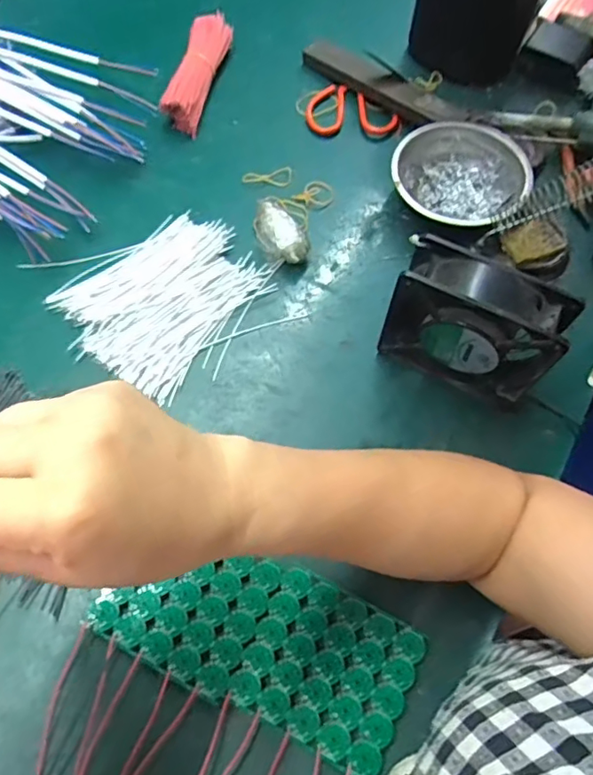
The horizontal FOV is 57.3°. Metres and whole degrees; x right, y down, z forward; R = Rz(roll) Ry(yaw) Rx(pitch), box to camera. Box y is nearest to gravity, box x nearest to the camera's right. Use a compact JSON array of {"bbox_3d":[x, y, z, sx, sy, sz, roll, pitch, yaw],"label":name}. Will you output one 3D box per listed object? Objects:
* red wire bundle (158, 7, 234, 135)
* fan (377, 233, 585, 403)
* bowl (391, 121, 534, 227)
[{"bbox_3d":[-0.105,-0.342,0.587,0.040,0.034,0.154,11,66,3],"label":"red wire bundle"},{"bbox_3d":[0.128,-0.042,0.410,0.115,0.123,0.043,25,67,8],"label":"fan"},{"bbox_3d":[0.153,-0.200,0.527,0.129,0.040,0.123,-36,72,-16],"label":"bowl"}]

